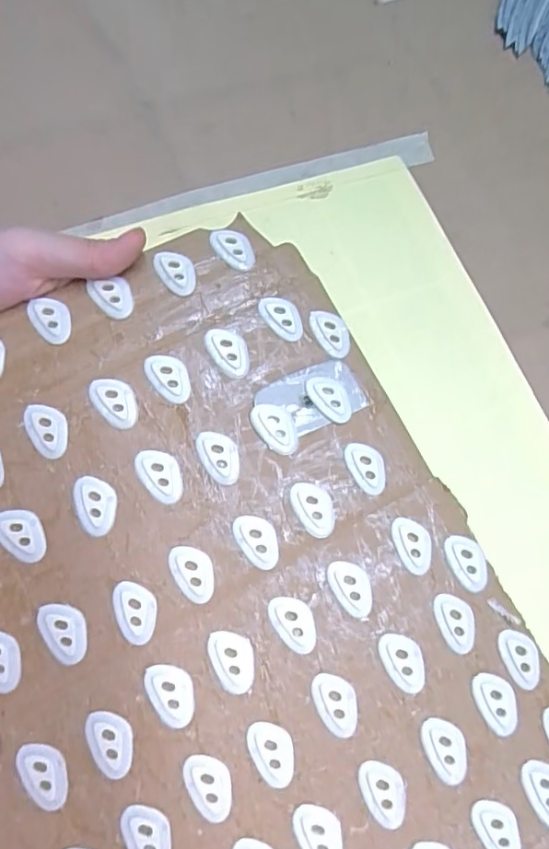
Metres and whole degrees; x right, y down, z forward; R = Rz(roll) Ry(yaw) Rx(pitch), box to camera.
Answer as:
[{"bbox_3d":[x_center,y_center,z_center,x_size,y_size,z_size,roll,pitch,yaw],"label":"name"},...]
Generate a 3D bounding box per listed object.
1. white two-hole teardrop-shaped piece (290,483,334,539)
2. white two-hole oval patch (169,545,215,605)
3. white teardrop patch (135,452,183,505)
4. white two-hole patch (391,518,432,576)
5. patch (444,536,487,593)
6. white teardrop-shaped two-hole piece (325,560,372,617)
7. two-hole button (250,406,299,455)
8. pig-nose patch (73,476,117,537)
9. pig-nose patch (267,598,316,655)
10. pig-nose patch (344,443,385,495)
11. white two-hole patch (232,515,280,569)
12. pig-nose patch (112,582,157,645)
[{"bbox_3d":[0.018,0.039,0.250,0.017,0.005,0.025,-24,73,-10],"label":"white two-hole teardrop-shaped piece"},{"bbox_3d":[-0.036,0.065,0.239,0.017,0.005,0.025,-25,73,-11],"label":"white two-hole oval patch"},{"bbox_3d":[-0.051,0.022,0.244,0.017,0.004,0.026,-35,75,-13],"label":"white teardrop patch"},{"bbox_3d":[0.064,0.055,0.250,0.016,0.004,0.025,-10,71,-6],"label":"white two-hole patch"},{"bbox_3d":[0.088,0.063,0.251,0.016,0.004,0.026,-24,73,-10],"label":"patch"},{"bbox_3d":[0.035,0.072,0.243,0.016,0.004,0.026,-28,74,-12],"label":"white teardrop-shaped two-hole piece"},{"bbox_3d":[0.001,0.001,0.254,0.017,0.004,0.026,-33,75,-13],"label":"two-hole button"},{"bbox_3d":[-0.079,0.036,0.239,0.018,0.004,0.025,-6,71,-4],"label":"pig-nose patch"},{"bbox_3d":[0.009,0.086,0.238,0.017,0.004,0.026,-36,83,-11],"label":"pig-nose patch"},{"bbox_3d":[0.044,0.020,0.257,0.016,0.005,0.025,-27,74,-11],"label":"pig-nose patch"},{"bbox_3d":[-0.007,0.052,0.245,0.017,0.005,0.025,-28,74,-12],"label":"white two-hole patch"},{"bbox_3d":[-0.060,0.081,0.235,0.017,0.006,0.025,-7,71,-5],"label":"pig-nose patch"}]

